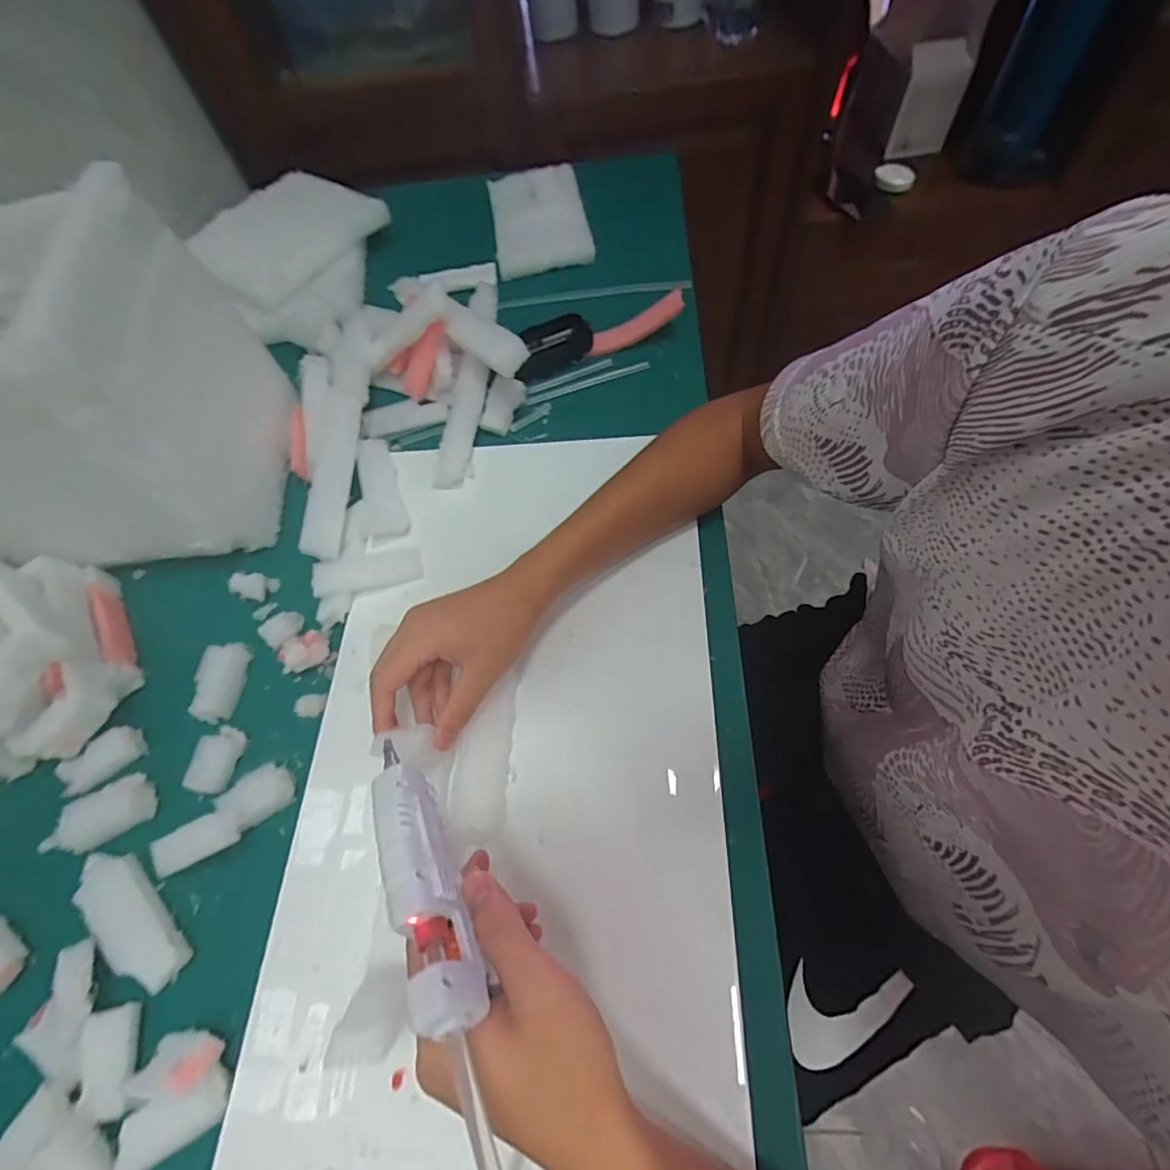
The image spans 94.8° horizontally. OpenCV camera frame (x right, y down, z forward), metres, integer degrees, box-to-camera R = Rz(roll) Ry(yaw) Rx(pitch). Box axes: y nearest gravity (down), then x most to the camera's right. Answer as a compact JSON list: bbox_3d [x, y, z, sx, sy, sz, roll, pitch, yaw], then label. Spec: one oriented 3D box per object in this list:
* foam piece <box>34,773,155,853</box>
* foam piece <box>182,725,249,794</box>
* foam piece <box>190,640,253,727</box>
[{"bbox_3d":[-0.358,0.171,0.398,0.064,0.020,0.038,-26,63,-7],"label":"foam piece"},{"bbox_3d":[-0.282,0.133,0.412,0.028,0.015,0.047,2,63,7],"label":"foam piece"},{"bbox_3d":[-0.300,0.078,0.442,0.032,0.014,0.064,3,63,8],"label":"foam piece"}]

